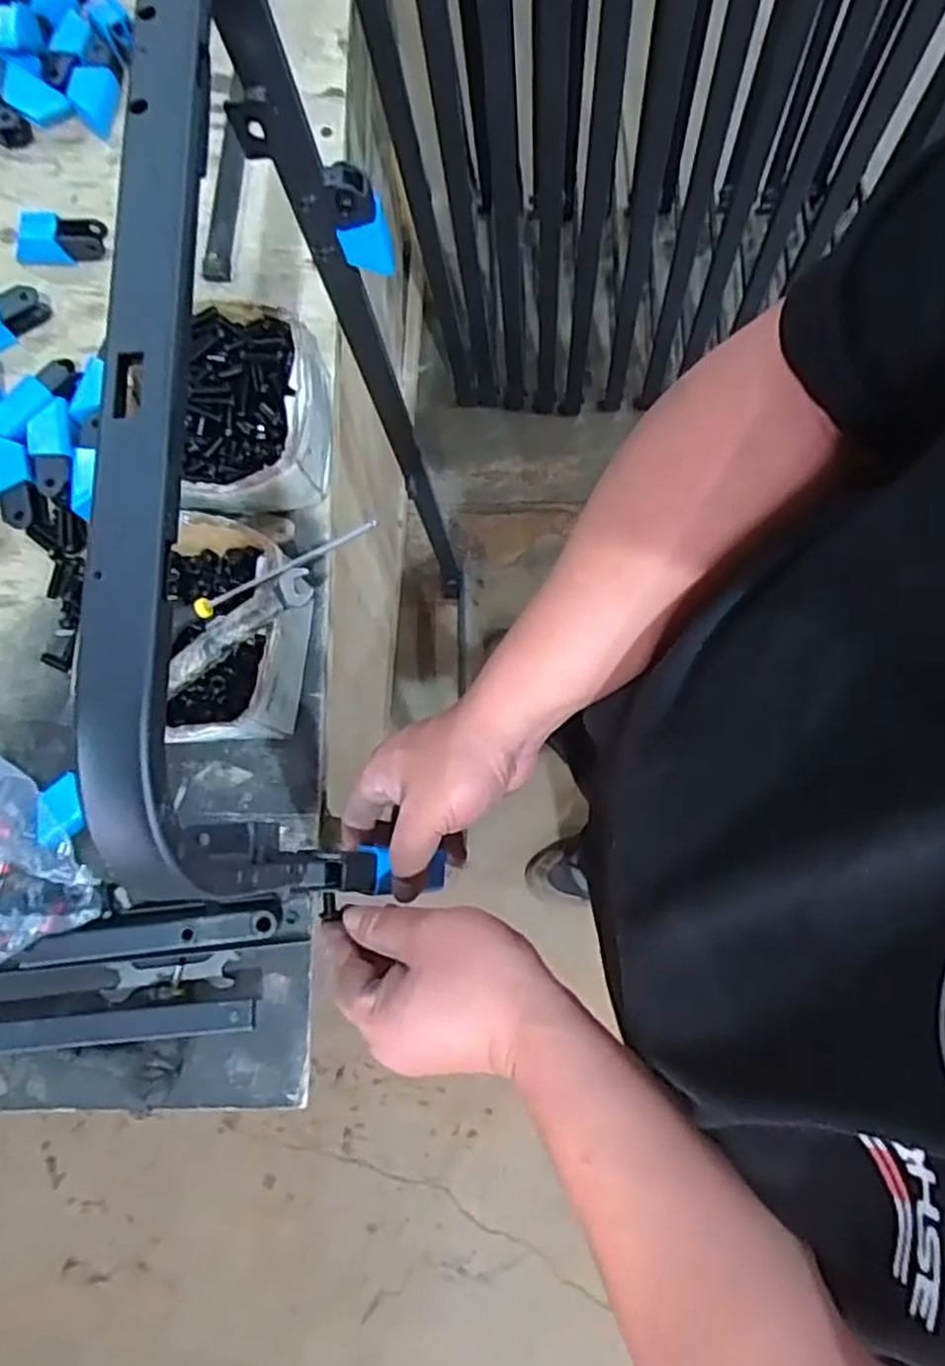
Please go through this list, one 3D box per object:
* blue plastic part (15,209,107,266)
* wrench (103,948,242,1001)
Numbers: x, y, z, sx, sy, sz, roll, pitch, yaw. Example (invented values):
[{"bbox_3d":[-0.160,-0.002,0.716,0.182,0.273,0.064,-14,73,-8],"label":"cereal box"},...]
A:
[{"bbox_3d":[-0.383,-0.409,0.696,0.083,0.041,0.032,1,78,0],"label":"blue plastic part"},{"bbox_3d":[-0.225,0.218,0.559,0.100,0.008,0.026,-7,78,-2],"label":"wrench"}]

